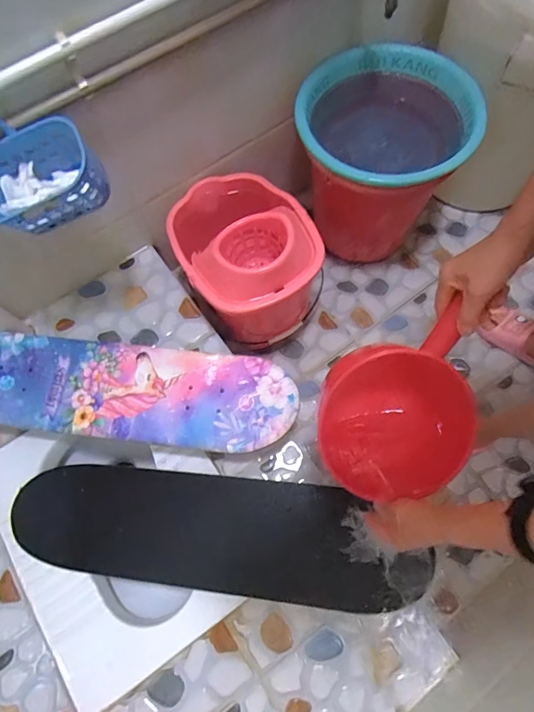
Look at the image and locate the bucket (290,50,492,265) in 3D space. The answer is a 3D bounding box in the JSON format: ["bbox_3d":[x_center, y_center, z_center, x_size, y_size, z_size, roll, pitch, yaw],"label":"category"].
[{"bbox_3d":[0.268,-0.469,1.049,0.351,0.395,0.354,0,75,0],"label":"bucket"}]

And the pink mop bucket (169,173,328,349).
[{"bbox_3d":[-0.054,-0.242,0.980,0.278,0.272,0.371,-30,77,-7],"label":"pink mop bucket"}]

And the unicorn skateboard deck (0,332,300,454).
[{"bbox_3d":[-0.326,0.062,0.864,0.752,0.078,0.210,7,75,2],"label":"unicorn skateboard deck"}]

